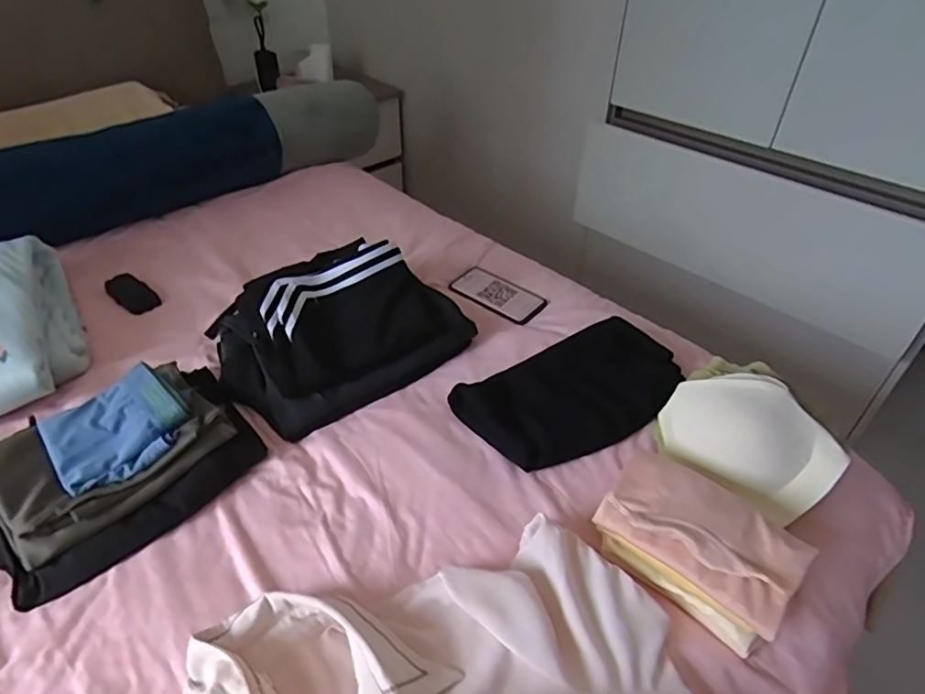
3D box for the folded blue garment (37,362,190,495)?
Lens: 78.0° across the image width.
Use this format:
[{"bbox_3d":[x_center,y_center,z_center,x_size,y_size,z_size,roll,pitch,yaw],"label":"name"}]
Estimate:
[{"bbox_3d":[-0.401,0.092,0.665,0.140,0.038,0.126,-31,50,-32],"label":"folded blue garment"}]

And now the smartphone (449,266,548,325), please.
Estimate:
[{"bbox_3d":[0.061,-0.092,0.991,0.164,0.016,0.083,29,48,29],"label":"smartphone"}]

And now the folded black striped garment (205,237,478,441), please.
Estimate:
[{"bbox_3d":[-0.188,-0.046,0.830,0.327,0.120,0.259,-26,47,-28],"label":"folded black striped garment"}]

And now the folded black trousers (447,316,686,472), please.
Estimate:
[{"bbox_3d":[0.149,0.055,0.767,0.299,0.062,0.166,-19,44,-22],"label":"folded black trousers"}]

